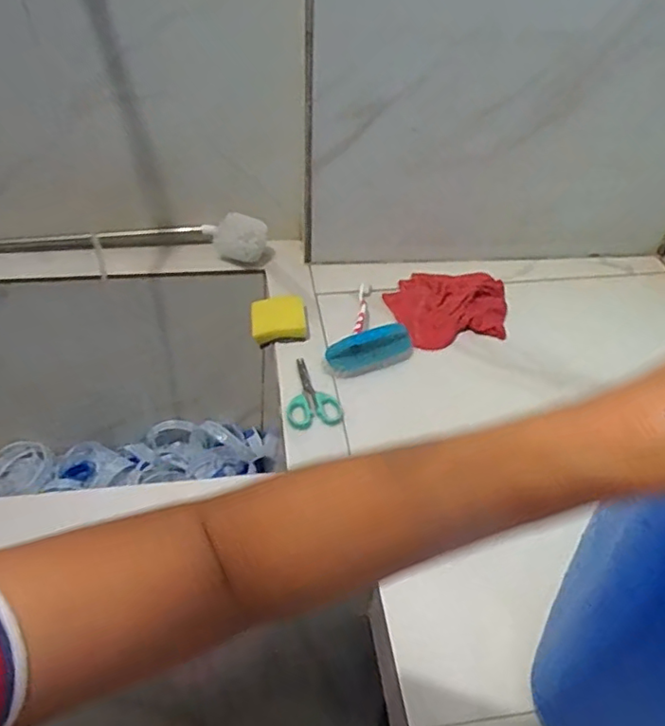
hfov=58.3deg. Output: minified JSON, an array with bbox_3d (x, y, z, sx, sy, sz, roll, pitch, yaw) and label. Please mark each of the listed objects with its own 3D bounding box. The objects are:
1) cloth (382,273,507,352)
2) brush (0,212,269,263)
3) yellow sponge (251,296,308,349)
[{"bbox_3d":[0.173,-0.088,0.883,0.170,0.024,0.161,-5,44,-8],"label":"cloth"},{"bbox_3d":[-0.393,-0.196,0.937,0.579,0.068,0.079,0,43,-2],"label":"brush"},{"bbox_3d":[-0.075,-0.063,0.836,0.078,0.042,0.068,-5,44,-8],"label":"yellow sponge"}]

